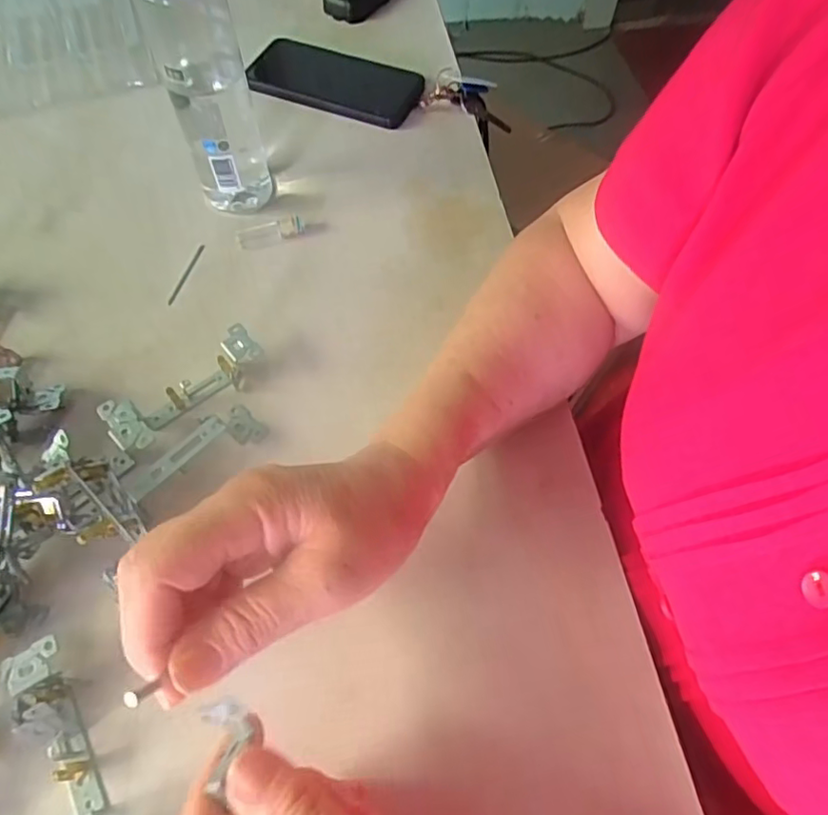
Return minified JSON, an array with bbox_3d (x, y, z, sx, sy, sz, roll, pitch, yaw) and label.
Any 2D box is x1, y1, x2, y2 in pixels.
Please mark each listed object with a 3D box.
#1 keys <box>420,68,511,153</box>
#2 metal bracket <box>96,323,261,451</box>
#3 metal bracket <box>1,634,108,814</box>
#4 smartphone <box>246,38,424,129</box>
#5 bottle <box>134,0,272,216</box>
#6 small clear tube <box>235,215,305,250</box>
[{"bbox_3d":[0.061,-0.293,0.570,0.052,0.107,0.028,-38,60,30],"label":"keys"},{"bbox_3d":[-0.148,-0.010,0.381,0.104,0.024,0.040,-38,69,-19],"label":"metal bracket"},{"bbox_3d":[-0.175,0.170,0.285,0.029,0.026,0.103,-29,66,-15],"label":"metal bracket"},{"bbox_3d":[-0.080,-0.318,0.555,0.170,0.011,0.082,20,63,9],"label":"smartphone"},{"bbox_3d":[-0.143,-0.230,0.396,0.057,0.205,0.063,-20,64,-12],"label":"bottle"},{"bbox_3d":[-0.115,-0.142,0.463,0.053,0.010,0.019,-16,63,-9],"label":"small clear tube"}]

